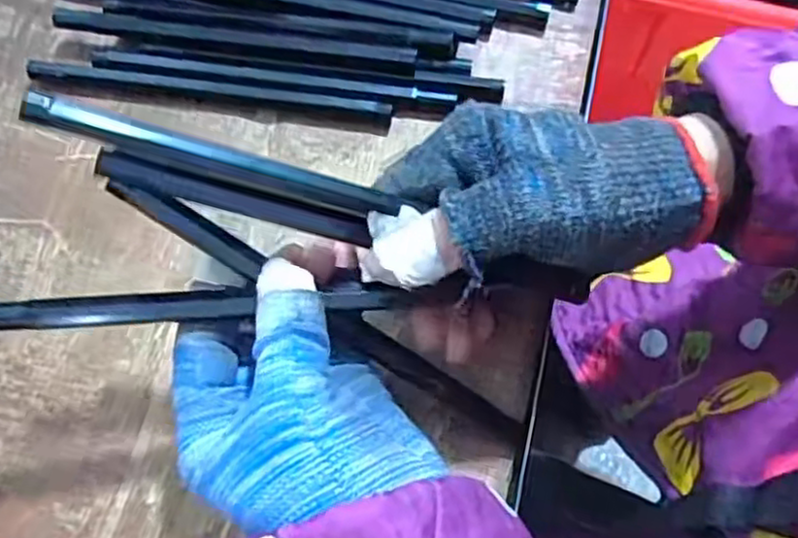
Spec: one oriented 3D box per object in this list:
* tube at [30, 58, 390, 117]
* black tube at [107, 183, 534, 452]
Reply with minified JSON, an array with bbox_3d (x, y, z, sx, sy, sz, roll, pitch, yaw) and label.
[{"bbox_3d":[-0.097,-0.091,0.364,0.186,0.009,0.010,7,67,3],"label":"tube"},{"bbox_3d":[-0.024,0.021,0.275,0.187,0.015,0.013,34,68,-18],"label":"black tube"}]

